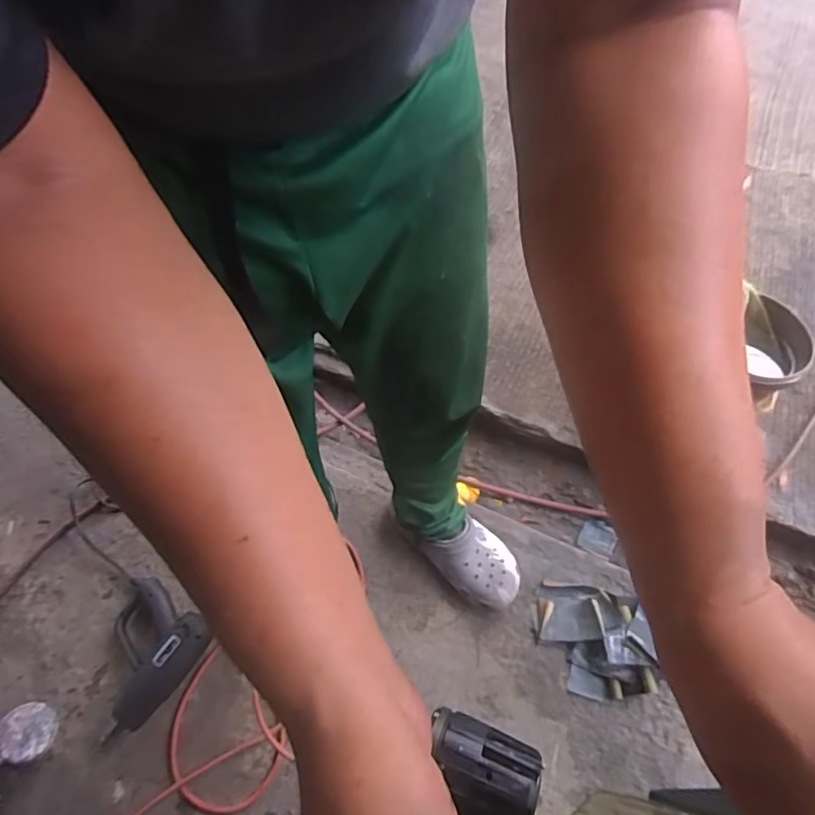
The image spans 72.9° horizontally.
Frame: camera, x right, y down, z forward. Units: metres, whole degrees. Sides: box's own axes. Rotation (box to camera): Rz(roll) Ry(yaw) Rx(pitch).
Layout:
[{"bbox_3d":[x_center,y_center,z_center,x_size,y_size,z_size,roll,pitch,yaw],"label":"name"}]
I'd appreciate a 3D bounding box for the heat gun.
[{"bbox_3d":[-0.475,0.420,0.955,0.196,0.091,0.199,29,59,21],"label":"heat gun"}]

